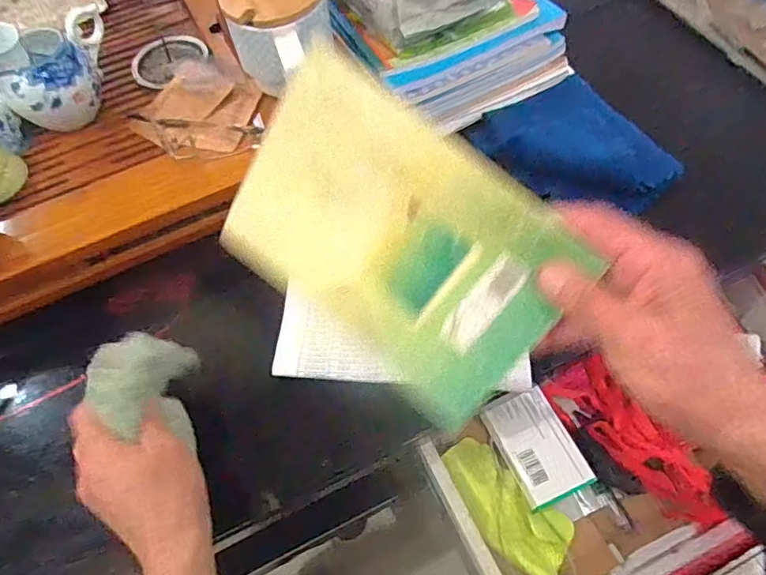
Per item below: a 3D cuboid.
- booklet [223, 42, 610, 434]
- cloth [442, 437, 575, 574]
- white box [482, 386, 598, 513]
[{"bbox_3d":[0.007,-0.024,0.317,0.191,0.137,0.011,39,29,3],"label":"booklet"},{"bbox_3d":[0.117,0.205,0.513,0.068,0.014,0.143,-39,79,-17],"label":"cloth"},{"bbox_3d":[0.155,0.157,0.543,0.068,0.009,0.104,-23,70,-14],"label":"white box"}]

